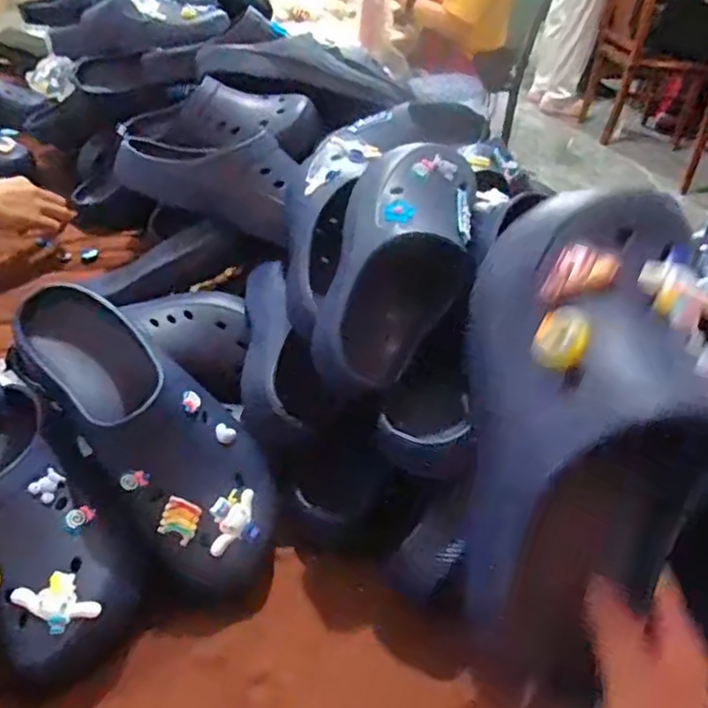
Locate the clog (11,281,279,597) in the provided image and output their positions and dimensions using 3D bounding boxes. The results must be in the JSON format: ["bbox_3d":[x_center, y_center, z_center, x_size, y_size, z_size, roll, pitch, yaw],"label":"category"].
[{"bbox_3d":[-0.177,0.059,0.554,0.304,0.093,0.124,49,50,8],"label":"clog"}]

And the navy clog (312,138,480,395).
[{"bbox_3d":[0.039,-0.085,0.577,0.123,0.084,0.250,19,78,15],"label":"navy clog"}]

